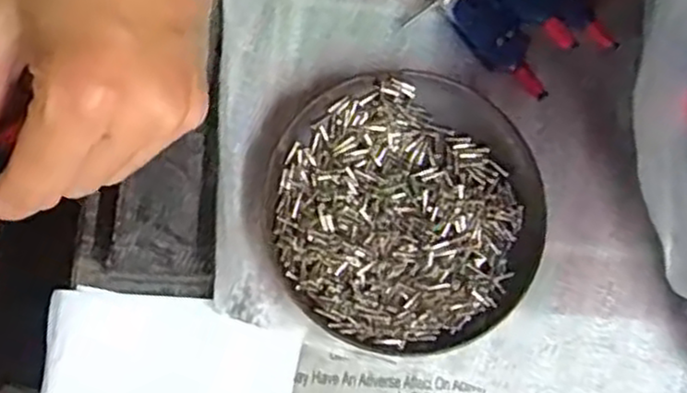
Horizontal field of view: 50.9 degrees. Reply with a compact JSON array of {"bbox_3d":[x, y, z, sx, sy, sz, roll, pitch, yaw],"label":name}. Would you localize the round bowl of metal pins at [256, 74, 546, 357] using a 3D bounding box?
[{"bbox_3d":[0.027,0.006,0.309,0.114,0.024,0.115,2,79,-8],"label":"round bowl of metal pins"}]

